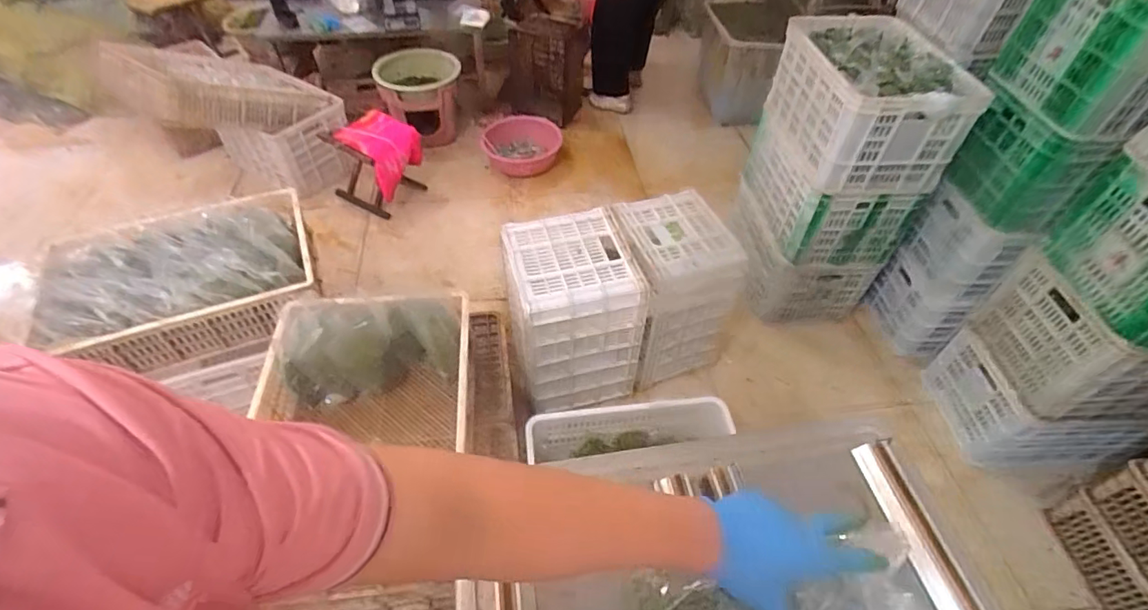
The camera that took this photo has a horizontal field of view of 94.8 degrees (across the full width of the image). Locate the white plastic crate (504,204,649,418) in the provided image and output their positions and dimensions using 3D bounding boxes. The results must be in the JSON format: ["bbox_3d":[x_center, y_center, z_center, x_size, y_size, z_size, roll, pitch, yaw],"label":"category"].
[{"bbox_3d":[-0.014,0.023,1.577,0.347,0.467,0.364,-10,50,-10],"label":"white plastic crate"}]

